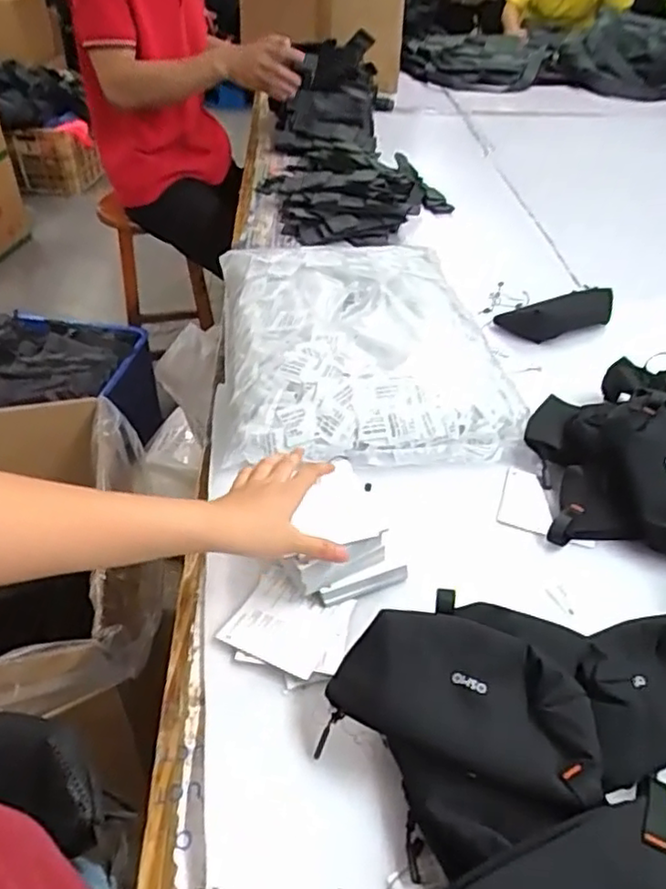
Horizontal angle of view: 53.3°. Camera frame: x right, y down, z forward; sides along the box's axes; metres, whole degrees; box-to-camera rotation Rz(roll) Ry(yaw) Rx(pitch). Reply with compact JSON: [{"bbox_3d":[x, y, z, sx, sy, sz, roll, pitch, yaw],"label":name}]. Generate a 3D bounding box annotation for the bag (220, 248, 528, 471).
[{"bbox_3d":[0.034,-0.141,0.891,0.368,0.098,0.435,-5,41,-8],"label":"bag"}]

